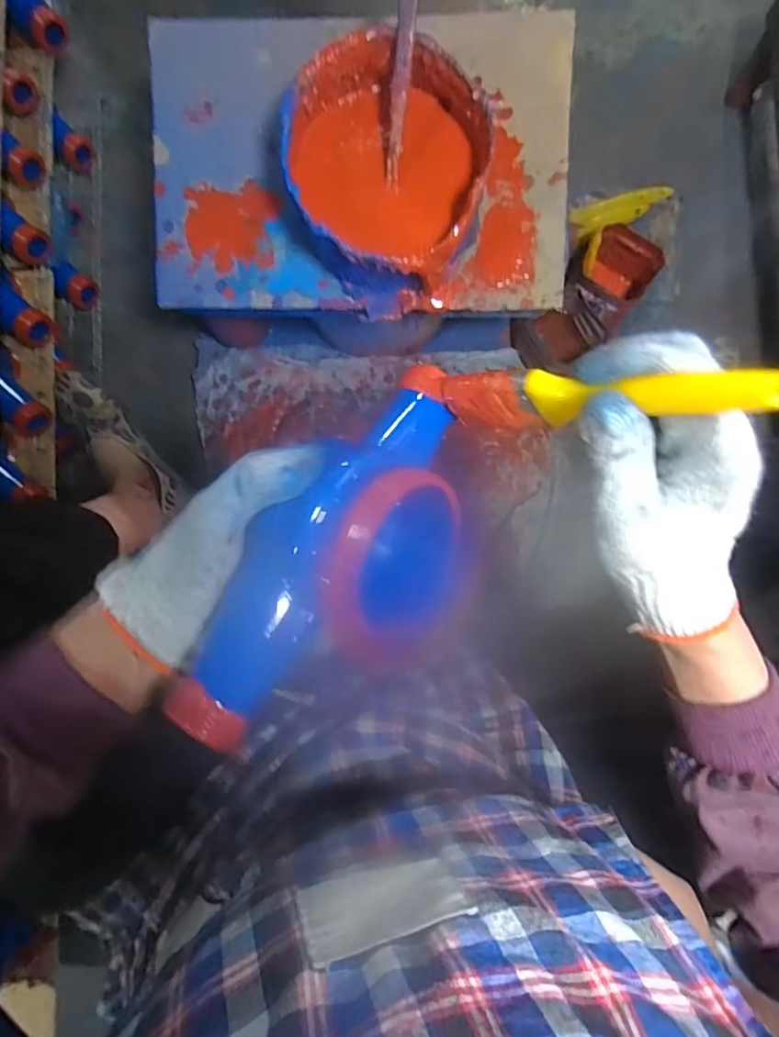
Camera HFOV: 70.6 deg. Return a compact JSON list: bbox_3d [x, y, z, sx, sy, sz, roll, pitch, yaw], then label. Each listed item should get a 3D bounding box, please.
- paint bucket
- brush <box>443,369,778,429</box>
[{"bbox_3d":[-0.002,-0.280,0.465,0.160,0.114,0.160,0,86,1],"label":"paint bucket"},{"bbox_3d":[0.093,-0.051,0.245,0.007,0.165,0.030,-48,129,-30],"label":"brush"}]

